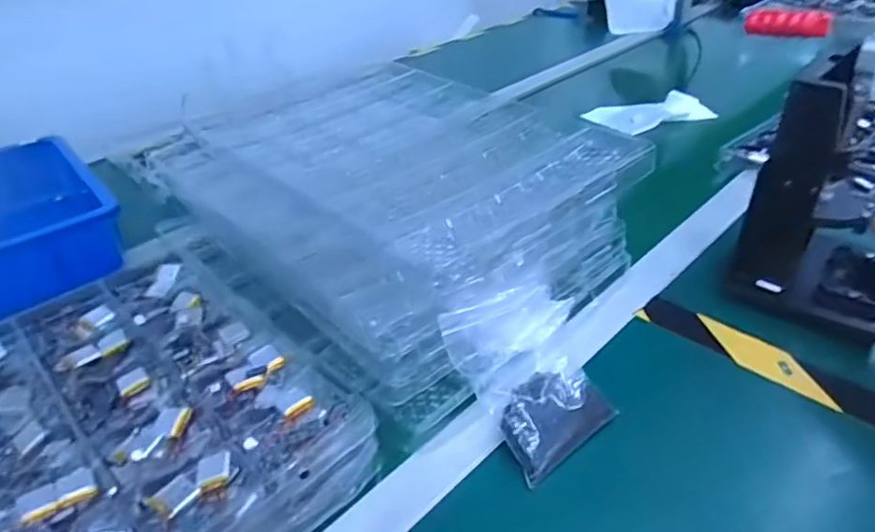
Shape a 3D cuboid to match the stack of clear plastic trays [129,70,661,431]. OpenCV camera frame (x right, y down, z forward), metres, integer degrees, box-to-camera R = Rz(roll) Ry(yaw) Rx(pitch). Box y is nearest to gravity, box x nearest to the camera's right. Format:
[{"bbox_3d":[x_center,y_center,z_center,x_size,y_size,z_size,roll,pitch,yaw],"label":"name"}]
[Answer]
[{"bbox_3d":[-0.041,-0.088,0.629,0.359,0.094,0.438,-30,44,-31],"label":"stack of clear plastic trays"}]

